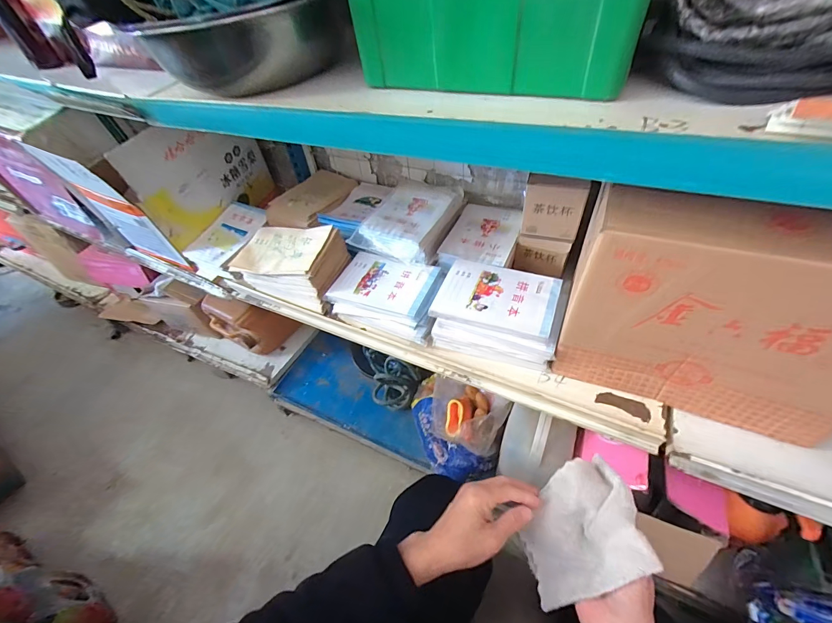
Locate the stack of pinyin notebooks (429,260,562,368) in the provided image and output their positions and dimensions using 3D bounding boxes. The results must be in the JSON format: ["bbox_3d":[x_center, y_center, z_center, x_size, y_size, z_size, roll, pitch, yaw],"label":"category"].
[{"bbox_3d":[0.139,0.002,0.599,0.193,0.076,0.138,14,51,17],"label":"stack of pinyin notebooks"}]

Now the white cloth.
[{"bbox_3d":[0.182,0.232,0.384,0.118,0.096,0.122,-10,48,-3],"label":"white cloth"}]

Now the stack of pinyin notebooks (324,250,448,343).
[{"bbox_3d":[-0.056,-0.036,0.685,0.203,0.059,0.142,15,51,18],"label":"stack of pinyin notebooks"}]

